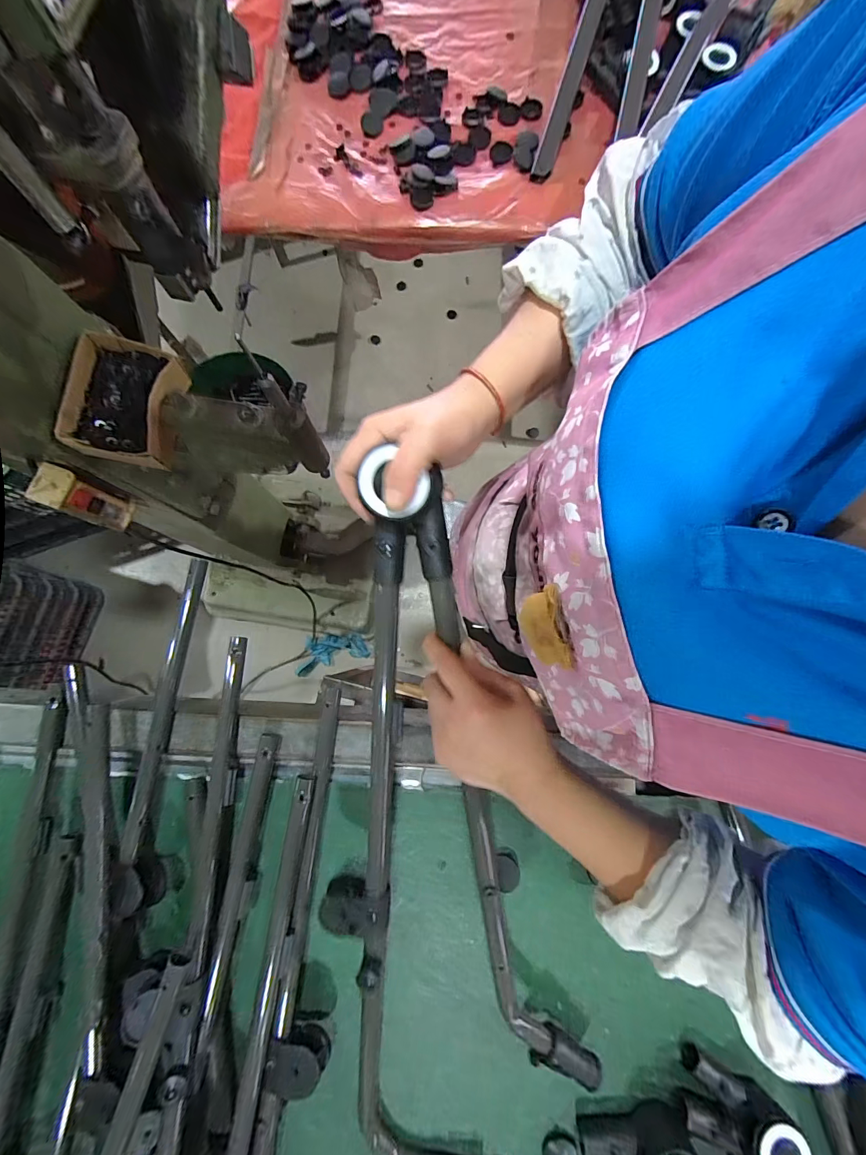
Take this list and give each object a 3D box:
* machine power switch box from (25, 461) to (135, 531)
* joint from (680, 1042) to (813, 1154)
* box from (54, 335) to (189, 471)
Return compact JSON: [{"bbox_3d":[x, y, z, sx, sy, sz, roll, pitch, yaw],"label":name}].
[{"bbox_3d":[-0.458,-0.102,0.539,0.048,0.120,0.046,24,81,5],"label":"machine power switch box"},{"bbox_3d":[0.293,0.520,0.388,0.101,0.048,0.061,30,82,6],"label":"joint"},{"bbox_3d":[-0.349,-0.200,0.466,0.107,0.049,0.135,13,80,3],"label":"box"}]

